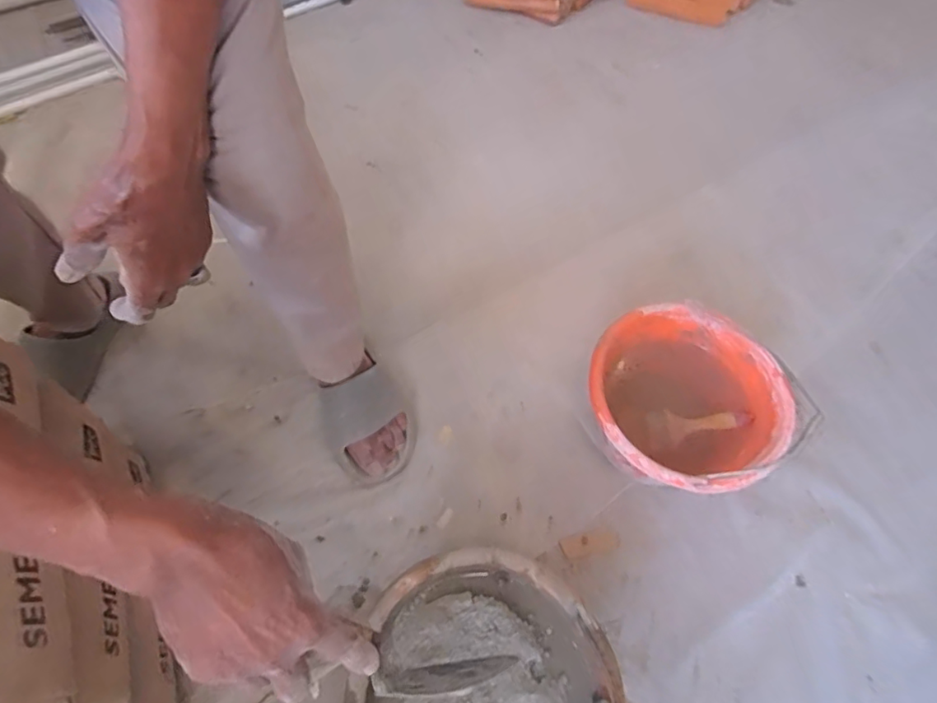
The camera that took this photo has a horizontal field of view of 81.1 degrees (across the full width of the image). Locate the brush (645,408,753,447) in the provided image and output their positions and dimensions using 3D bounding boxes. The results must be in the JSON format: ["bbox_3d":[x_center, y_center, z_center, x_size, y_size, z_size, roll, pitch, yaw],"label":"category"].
[{"bbox_3d":[0.305,0.097,0.728,0.126,0.017,0.054,-11,59,19],"label":"brush"}]

